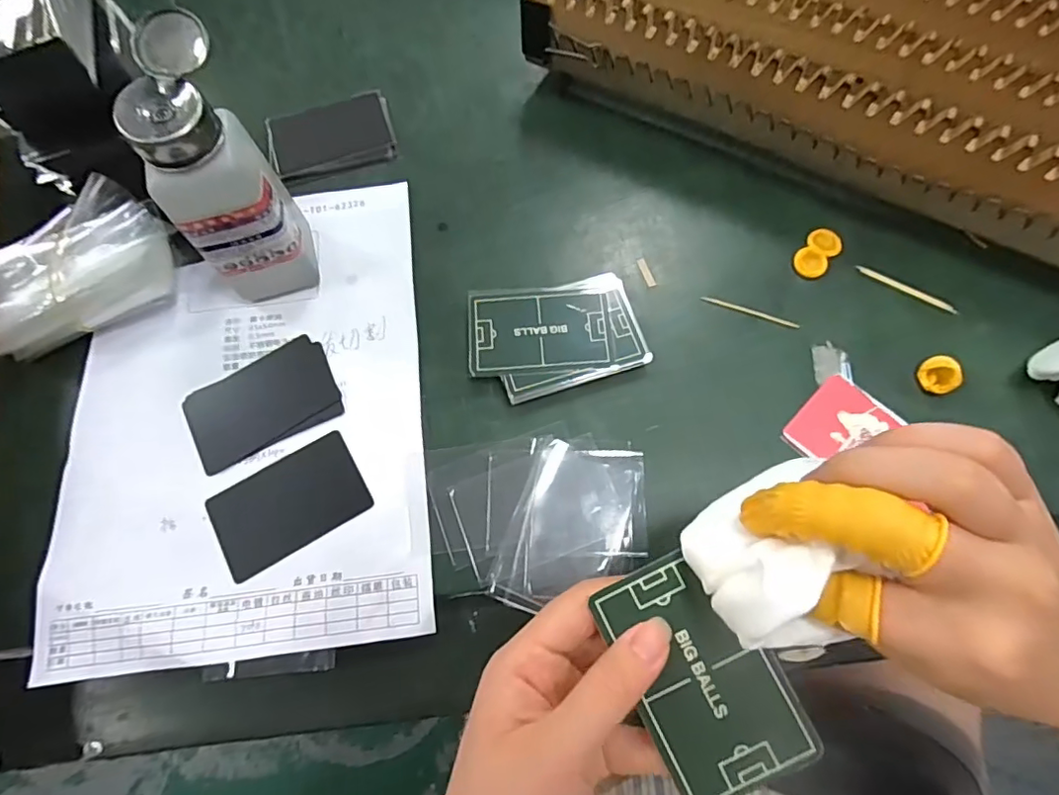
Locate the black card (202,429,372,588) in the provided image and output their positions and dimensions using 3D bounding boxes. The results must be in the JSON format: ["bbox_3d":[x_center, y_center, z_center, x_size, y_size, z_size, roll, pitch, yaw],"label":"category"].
[{"bbox_3d":[-0.135,0.059,0.310,0.081,0.004,0.051,-30,72,-9],"label":"black card"}]

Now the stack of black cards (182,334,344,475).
[{"bbox_3d":[-0.162,0.003,0.334,0.087,0.004,0.057,-26,72,-8],"label":"stack of black cards"}]

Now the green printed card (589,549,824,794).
[{"bbox_3d":[0.064,0.102,0.204,0.051,0.004,0.084,-28,80,-1],"label":"green printed card"}]

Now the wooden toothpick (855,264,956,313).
[{"bbox_3d":[0.243,-0.070,0.355,0.064,0.004,0.006,31,73,11],"label":"wooden toothpick"}]

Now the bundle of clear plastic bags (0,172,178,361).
[{"bbox_3d":[-0.289,-0.080,0.348,0.112,0.042,0.078,-30,72,-10],"label":"bundle of clear plastic bags"}]

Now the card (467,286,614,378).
[{"bbox_3d":[0.006,-0.042,0.336,0.085,0.004,0.057,-4,72,0],"label":"card"}]

